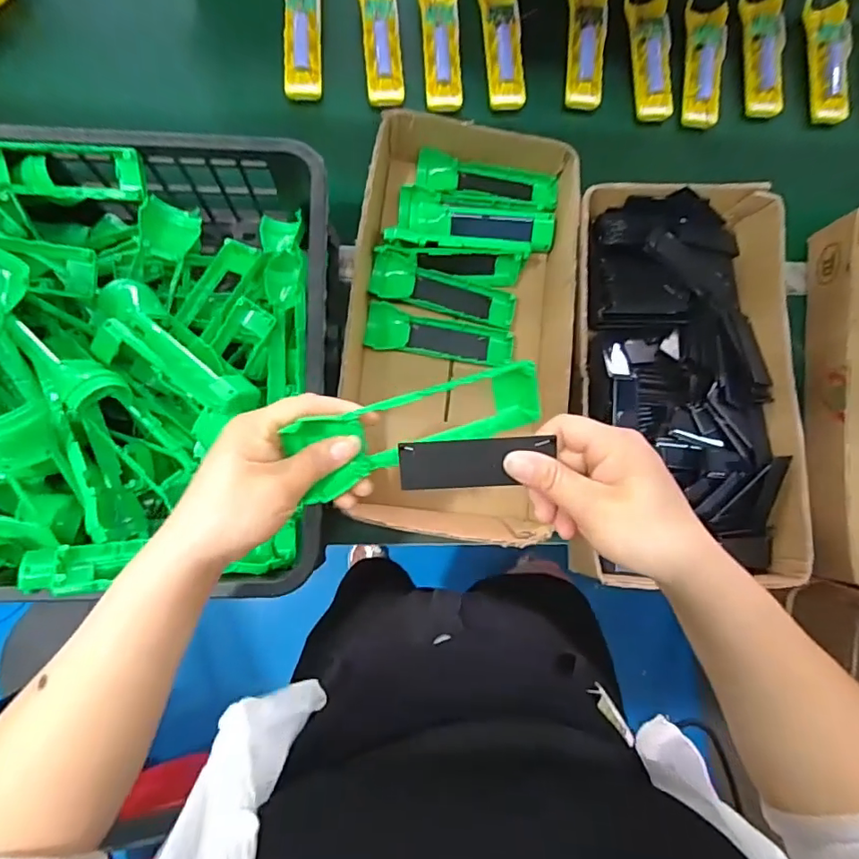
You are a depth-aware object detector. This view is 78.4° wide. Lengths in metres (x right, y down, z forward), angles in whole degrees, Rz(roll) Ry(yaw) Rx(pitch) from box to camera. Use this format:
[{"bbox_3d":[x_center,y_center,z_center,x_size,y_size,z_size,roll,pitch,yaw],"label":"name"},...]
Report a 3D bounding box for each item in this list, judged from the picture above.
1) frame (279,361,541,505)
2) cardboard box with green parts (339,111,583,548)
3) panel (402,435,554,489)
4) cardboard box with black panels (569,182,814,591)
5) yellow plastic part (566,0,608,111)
[{"bbox_3d":[-0.003,-0.001,0.327,0.161,0.035,0.045,-17,84,-13],"label":"frame"},{"bbox_3d":[0.040,-0.118,0.584,0.242,0.090,0.407,7,82,-4],"label":"cardboard box with green parts"},{"bbox_3d":[0.027,0.020,0.313,0.088,0.006,0.030,-3,104,3],"label":"panel"},{"bbox_3d":[0.271,-0.052,0.586,0.231,0.085,0.426,3,82,-4],"label":"cardboard box with black panels"},{"bbox_3d":[0.198,-0.488,0.666,0.049,0.019,0.160,4,82,-4],"label":"yellow plastic part"}]

